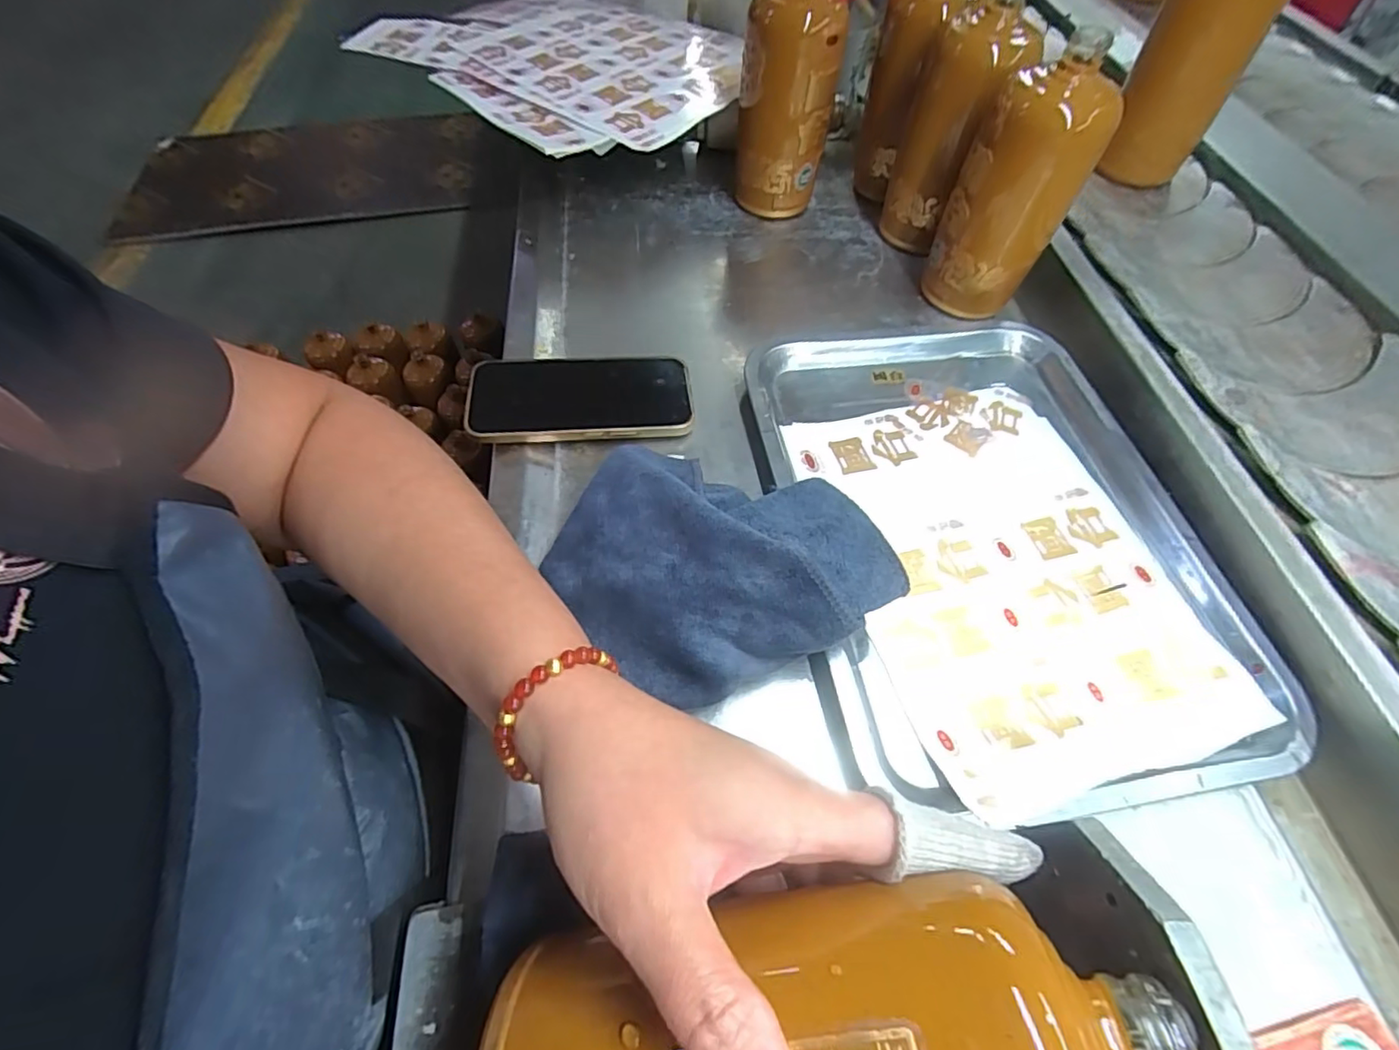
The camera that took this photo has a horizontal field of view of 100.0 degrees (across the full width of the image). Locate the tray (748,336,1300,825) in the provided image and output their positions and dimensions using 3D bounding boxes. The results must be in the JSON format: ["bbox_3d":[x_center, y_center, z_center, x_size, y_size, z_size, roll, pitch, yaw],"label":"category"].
[{"bbox_3d":[0.190,-0.001,0.388,0.264,0.033,0.342,-8,57,-4],"label":"tray"}]

